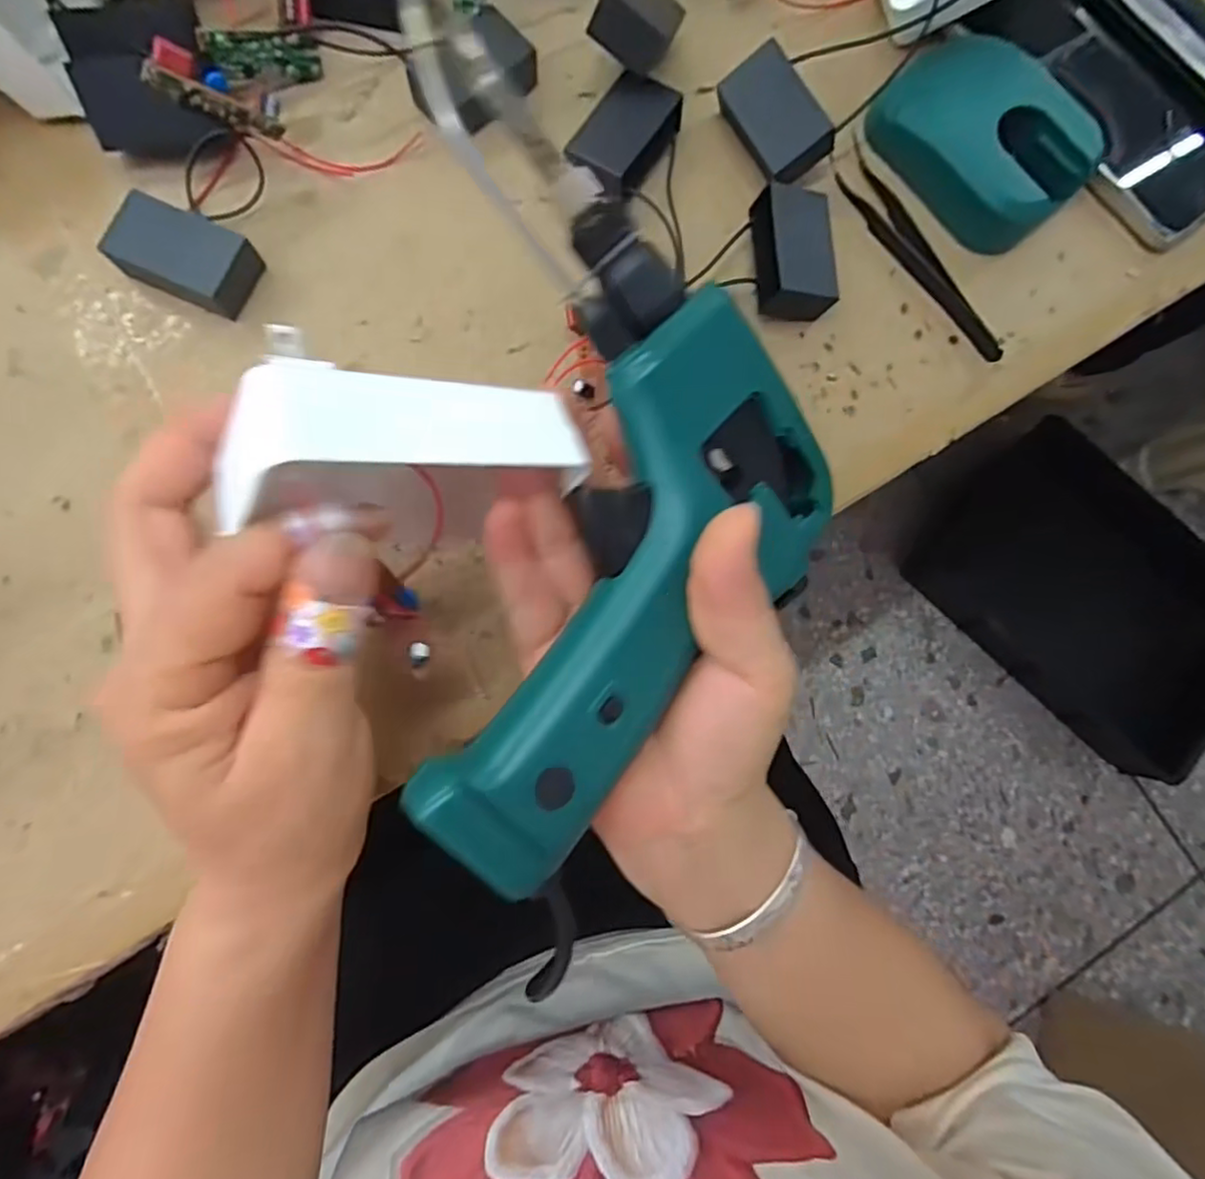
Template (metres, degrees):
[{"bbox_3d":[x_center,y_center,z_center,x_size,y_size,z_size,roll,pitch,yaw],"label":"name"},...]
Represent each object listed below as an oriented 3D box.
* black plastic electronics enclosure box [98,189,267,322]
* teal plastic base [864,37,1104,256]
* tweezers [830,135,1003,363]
[{"bbox_3d":[-0.165,-0.131,0.253,0.048,0.018,0.031,26,81,0],"label":"black plastic electronics enclosure box"},{"bbox_3d":[0.167,-0.200,0.283,0.089,0.023,0.076,44,81,3],"label":"teal plastic base"},{"bbox_3d":[0.139,-0.147,0.284,0.017,0.008,0.112,-33,85,-8],"label":"tweezers"}]

